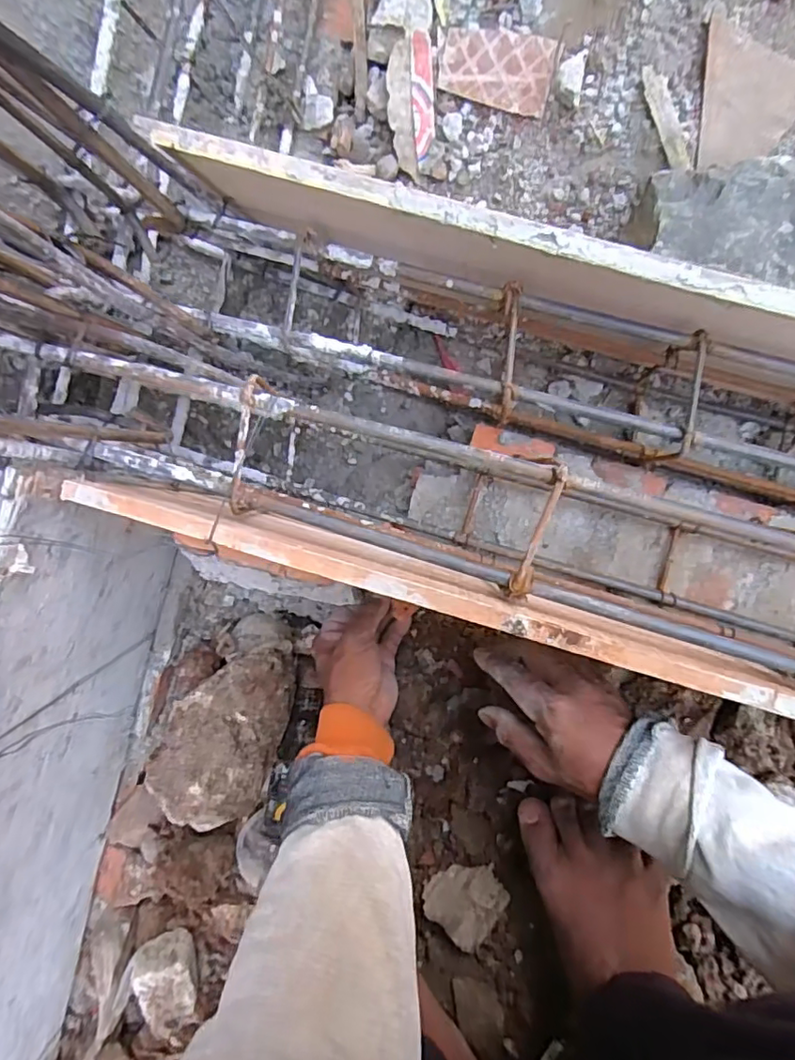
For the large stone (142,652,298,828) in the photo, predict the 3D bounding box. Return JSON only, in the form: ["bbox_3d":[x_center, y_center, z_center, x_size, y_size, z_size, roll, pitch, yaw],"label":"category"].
[{"bbox_3d":[-0.169,0.200,0.571,0.105,0.078,0.179,17,97,5],"label":"large stone"}]

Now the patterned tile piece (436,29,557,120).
[{"bbox_3d":[0.099,-0.466,0.576,0.118,0.006,0.061,26,114,16],"label":"patterned tile piece"}]

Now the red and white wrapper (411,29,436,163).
[{"bbox_3d":[0.027,-0.453,0.594,0.023,0.007,0.120,-2,95,7],"label":"red and white wrapper"}]

